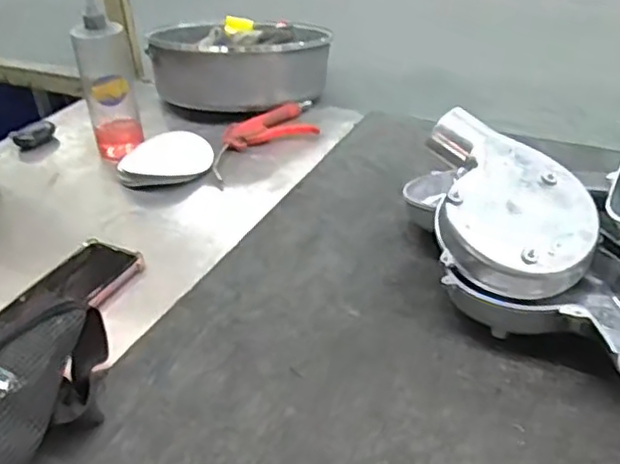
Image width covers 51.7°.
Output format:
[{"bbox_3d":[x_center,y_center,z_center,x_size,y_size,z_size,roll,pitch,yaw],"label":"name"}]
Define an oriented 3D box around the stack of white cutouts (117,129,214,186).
[{"bbox_3d":[-0.187,-0.096,0.840,0.115,0.026,0.111,-8,35,-7],"label":"stack of white cutouts"}]

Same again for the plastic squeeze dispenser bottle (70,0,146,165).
[{"bbox_3d":[-0.260,-0.186,0.828,0.063,0.184,0.060,-13,36,-14],"label":"plastic squeeze dispenser bottle"}]

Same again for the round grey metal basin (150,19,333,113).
[{"bbox_3d":[-0.102,-0.267,0.995,0.268,0.127,0.216,-5,34,-2],"label":"round grey metal basin"}]

